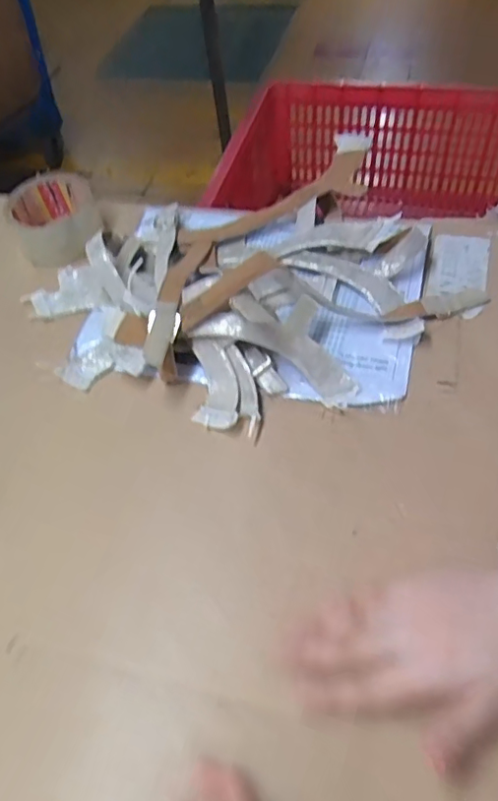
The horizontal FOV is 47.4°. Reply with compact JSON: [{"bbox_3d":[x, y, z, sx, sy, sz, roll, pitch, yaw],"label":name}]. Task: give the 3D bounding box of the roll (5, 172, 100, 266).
[{"bbox_3d":[-0.202,-0.190,0.598,0.092,0.047,0.090,-3,54,4],"label":"roll"}]

